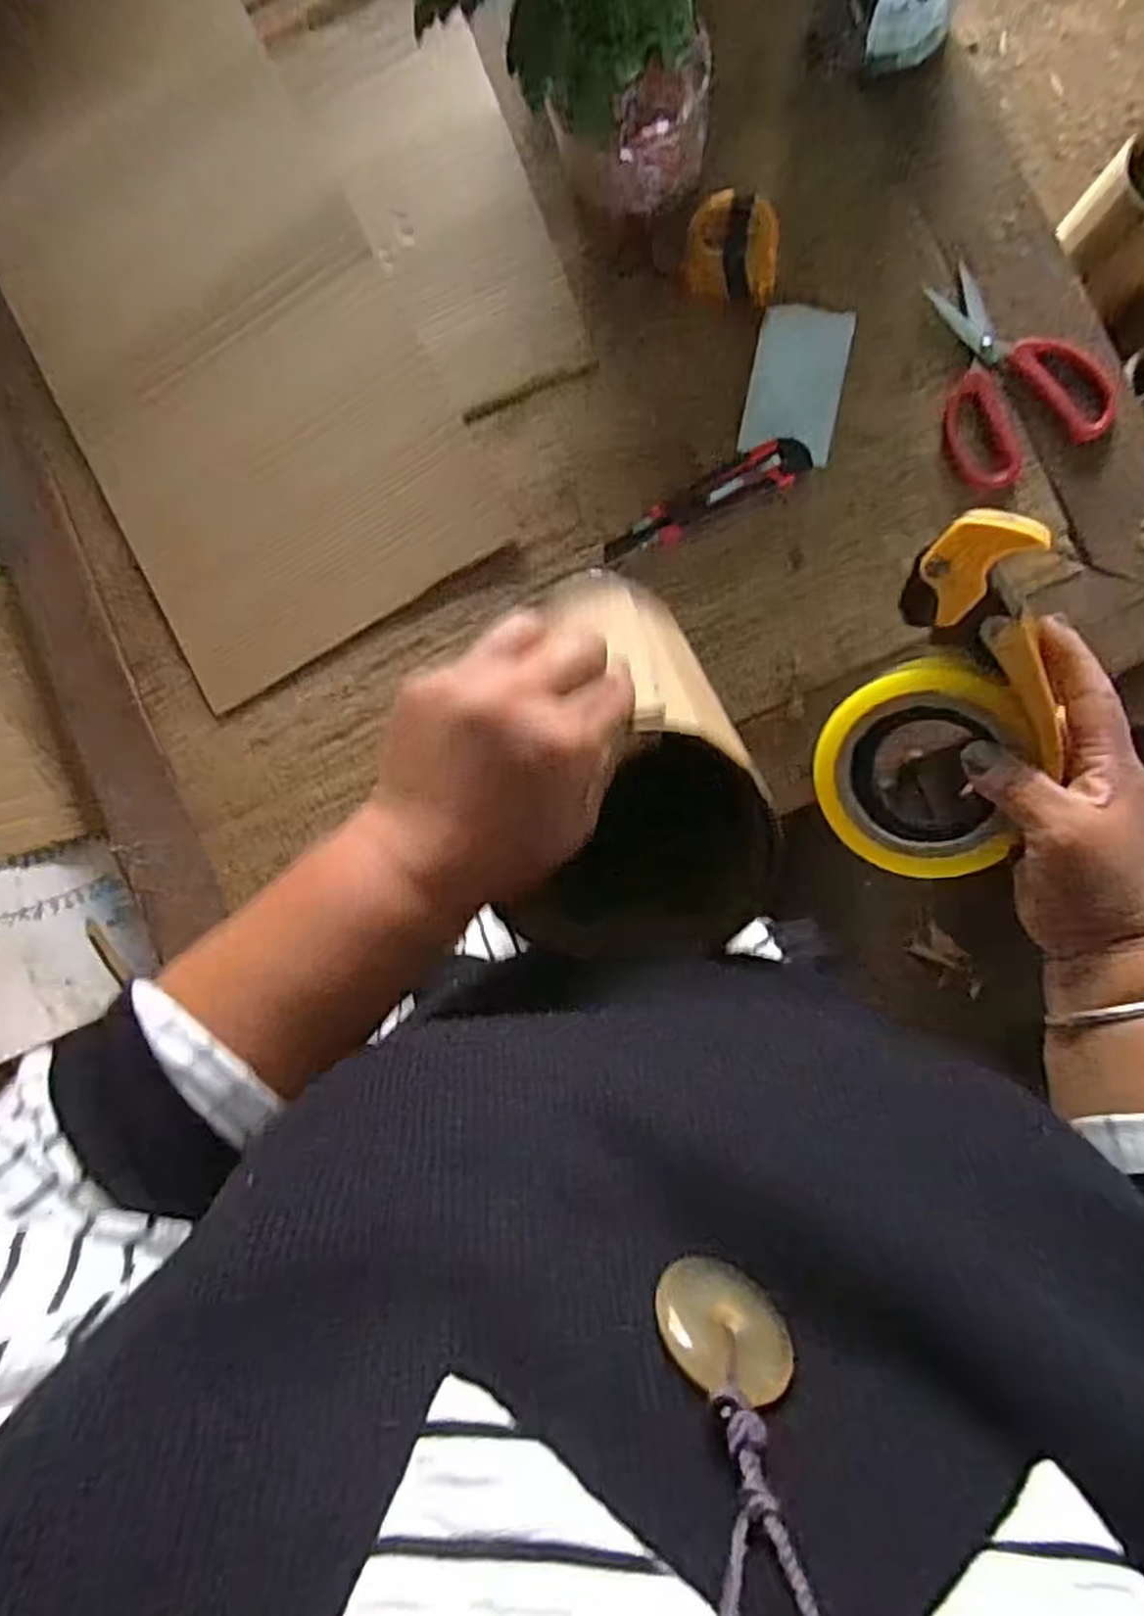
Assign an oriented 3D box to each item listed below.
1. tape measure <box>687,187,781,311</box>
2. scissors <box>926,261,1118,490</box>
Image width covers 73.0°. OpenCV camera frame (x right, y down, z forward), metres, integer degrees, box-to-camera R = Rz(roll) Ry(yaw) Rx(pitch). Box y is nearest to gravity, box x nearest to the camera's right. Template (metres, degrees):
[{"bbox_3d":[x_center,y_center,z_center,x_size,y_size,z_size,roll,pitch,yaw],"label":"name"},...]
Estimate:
[{"bbox_3d":[0.134,-0.466,0.645,0.074,0.034,0.077,1,90,5],"label":"tape measure"},{"bbox_3d":[0.355,-0.364,0.634,0.122,0.018,0.173,-25,88,5],"label":"scissors"}]

